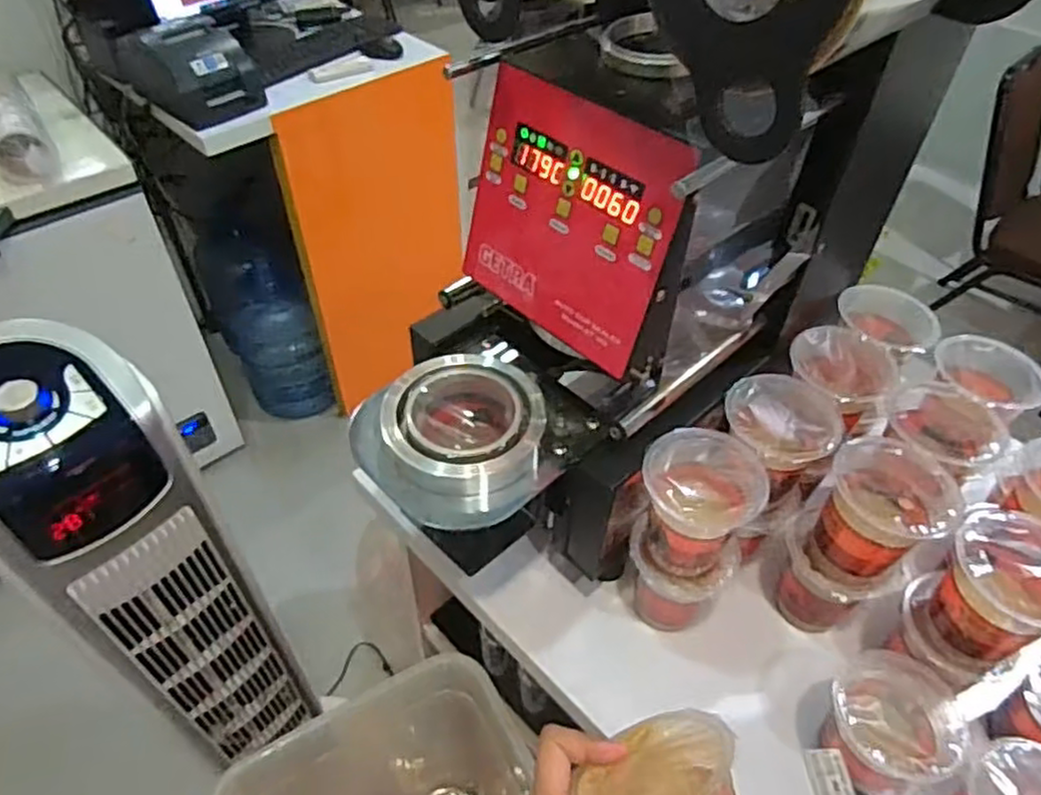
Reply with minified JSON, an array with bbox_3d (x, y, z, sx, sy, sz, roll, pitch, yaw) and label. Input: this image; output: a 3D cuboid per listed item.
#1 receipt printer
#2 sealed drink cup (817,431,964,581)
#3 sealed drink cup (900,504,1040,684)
[{"bbox_3d":[-0.649,-0.649,1.382,0.183,0.118,0.255,-35,57,-30],"label":"receipt printer"},{"bbox_3d":[0.285,0.089,0.559,0.086,0.096,0.088,1,47,-1],"label":"sealed drink cup"},{"bbox_3d":[0.352,0.147,0.523,0.084,0.125,0.088,1,47,-1],"label":"sealed drink cup"}]

